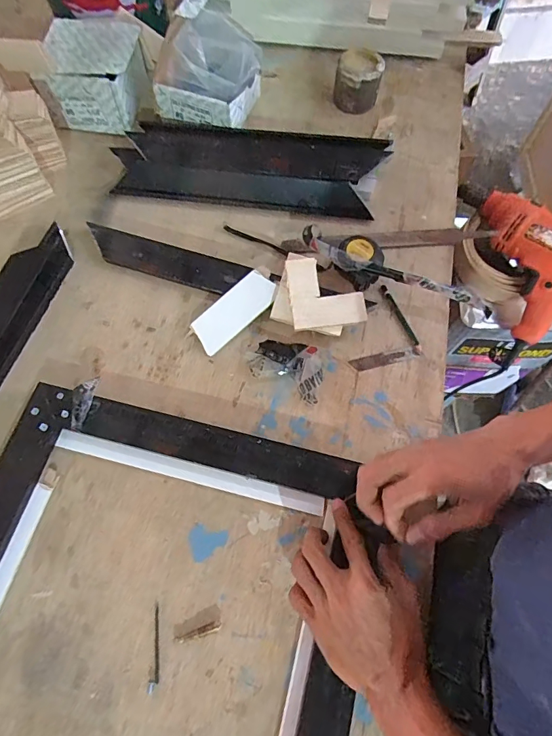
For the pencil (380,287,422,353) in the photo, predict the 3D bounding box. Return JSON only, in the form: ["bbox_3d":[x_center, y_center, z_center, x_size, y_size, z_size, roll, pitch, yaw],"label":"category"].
[{"bbox_3d":[0.164,-0.067,0.553,0.008,0.007,0.100,-21,70,-9],"label":"pencil"}]

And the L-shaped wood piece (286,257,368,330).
[{"bbox_3d":[0.062,-0.098,0.530,0.090,0.006,0.093,-8,77,2],"label":"L-shaped wood piece"}]

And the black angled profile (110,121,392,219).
[{"bbox_3d":[-0.039,-0.301,0.625,0.378,0.048,0.122,8,68,2],"label":"black angled profile"}]

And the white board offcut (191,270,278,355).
[{"bbox_3d":[-0.053,-0.074,0.542,0.118,0.004,0.048,-42,85,-6],"label":"white board offcut"}]

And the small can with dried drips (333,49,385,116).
[{"bbox_3d":[0.134,-0.462,0.685,0.071,0.067,0.062,19,69,7],"label":"small can with dried drips"}]

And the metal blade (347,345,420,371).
[{"bbox_3d":[0.140,-0.013,0.538,0.091,0.004,0.016,-14,70,-4],"label":"metal blade"}]

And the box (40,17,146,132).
[{"bbox_3d":[-0.271,-0.452,0.654,0.125,0.102,0.142,-2,68,-2],"label":"box"}]

